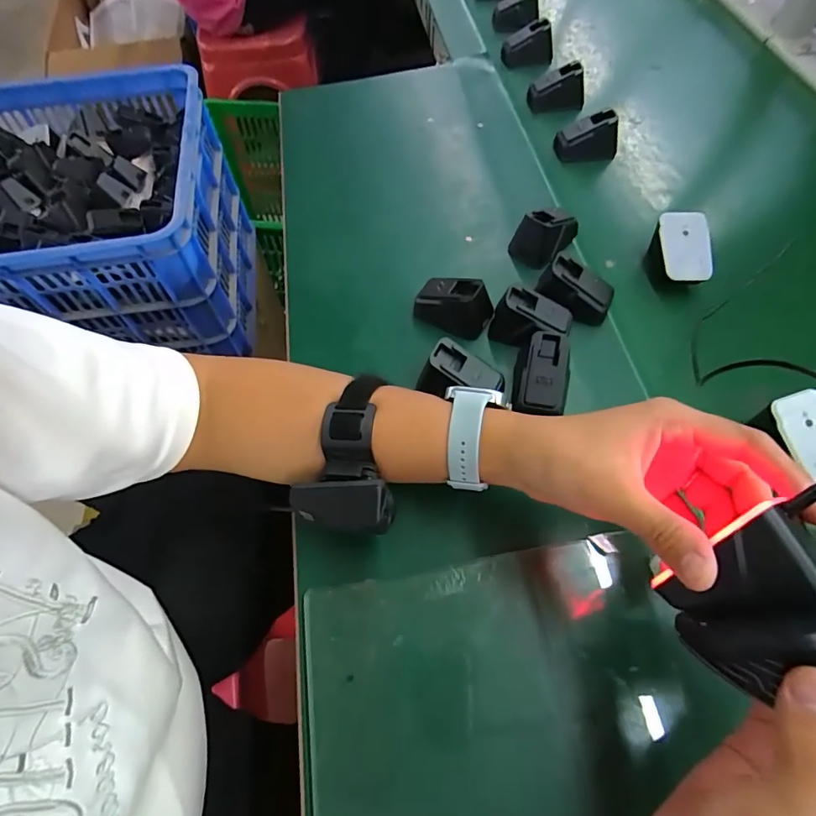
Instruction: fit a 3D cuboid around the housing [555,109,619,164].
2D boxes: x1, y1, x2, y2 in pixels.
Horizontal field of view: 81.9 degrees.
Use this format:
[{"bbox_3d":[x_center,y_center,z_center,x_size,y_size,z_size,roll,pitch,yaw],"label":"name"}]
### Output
[{"bbox_3d":[0.205,-0.308,0.535,0.066,0.046,0.031,-1,61,2],"label":"housing"}]

